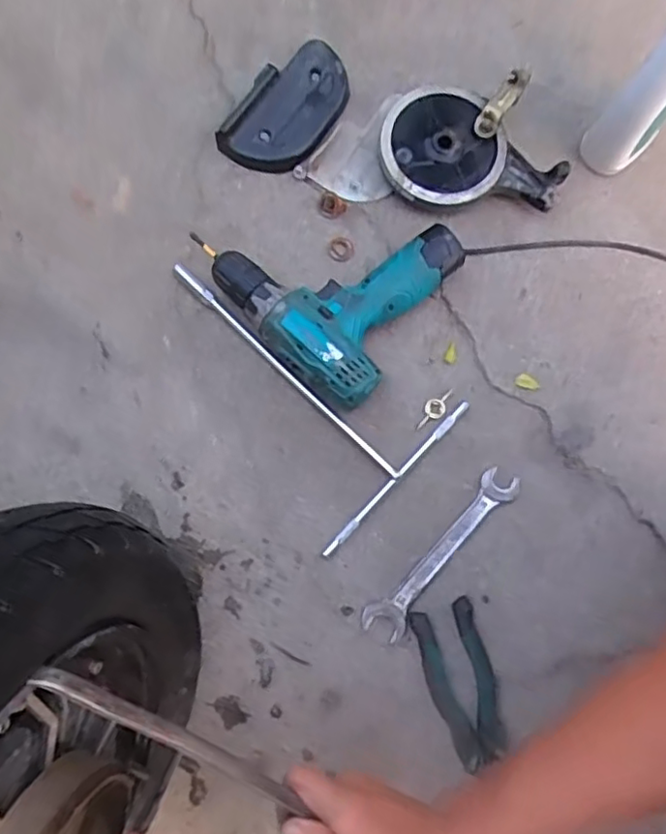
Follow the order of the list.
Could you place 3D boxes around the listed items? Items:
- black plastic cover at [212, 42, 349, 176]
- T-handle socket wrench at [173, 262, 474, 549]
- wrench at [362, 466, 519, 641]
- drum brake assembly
[{"bbox_3d":[-0.040,-0.309,0.631,0.092,0.032,0.147,37,80,8],"label":"black plastic cover"},{"bbox_3d":[-0.041,-0.043,0.593,0.292,0.021,0.183,44,82,9],"label":"T-handle socket wrench"},{"bbox_3d":[0.101,0.123,0.571,0.036,0.005,0.186,41,81,9],"label":"wrench"},{"bbox_3d":[0.096,-0.270,0.624,0.256,0.045,0.131,-1,77,1],"label":"drum brake assembly"}]

